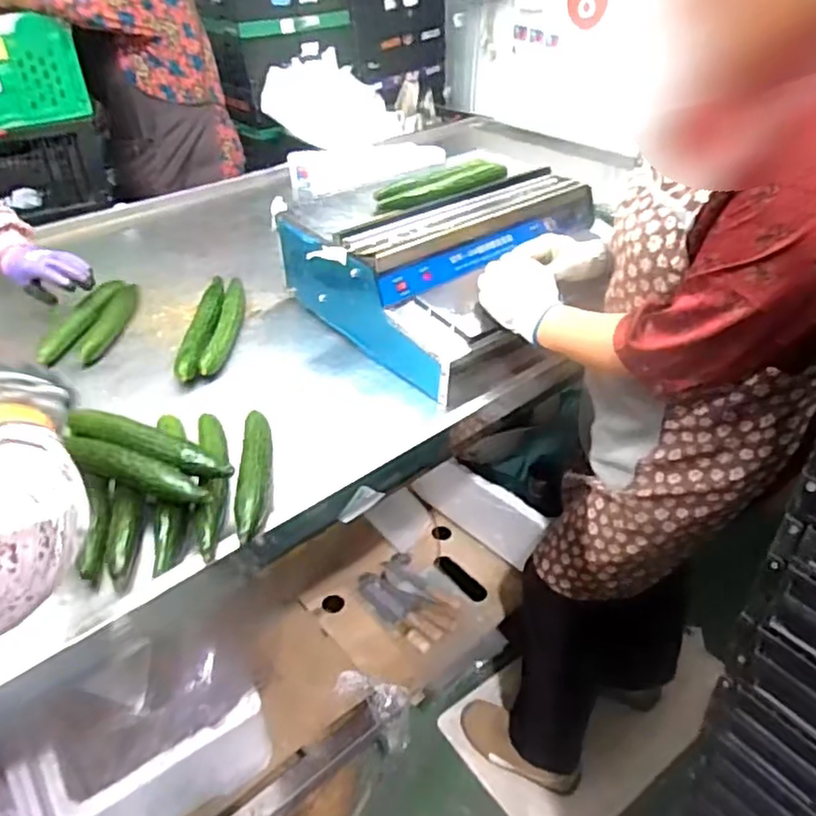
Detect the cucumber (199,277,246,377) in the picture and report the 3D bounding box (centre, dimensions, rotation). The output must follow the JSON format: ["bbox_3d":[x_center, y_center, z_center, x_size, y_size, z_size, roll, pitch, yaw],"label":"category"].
[{"bbox_3d":[-0.309,-0.142,1.151,0.034,0.035,0.291,-1,36,-2],"label":"cucumber"}]

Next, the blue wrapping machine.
[{"bbox_3d":[0.076,-0.272,1.166,0.439,0.201,0.485,30,45,34],"label":"blue wrapping machine"}]

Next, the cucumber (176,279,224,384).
[{"bbox_3d":[-0.347,-0.136,1.137,0.045,0.041,0.300,0,36,-1],"label":"cucumber"}]

